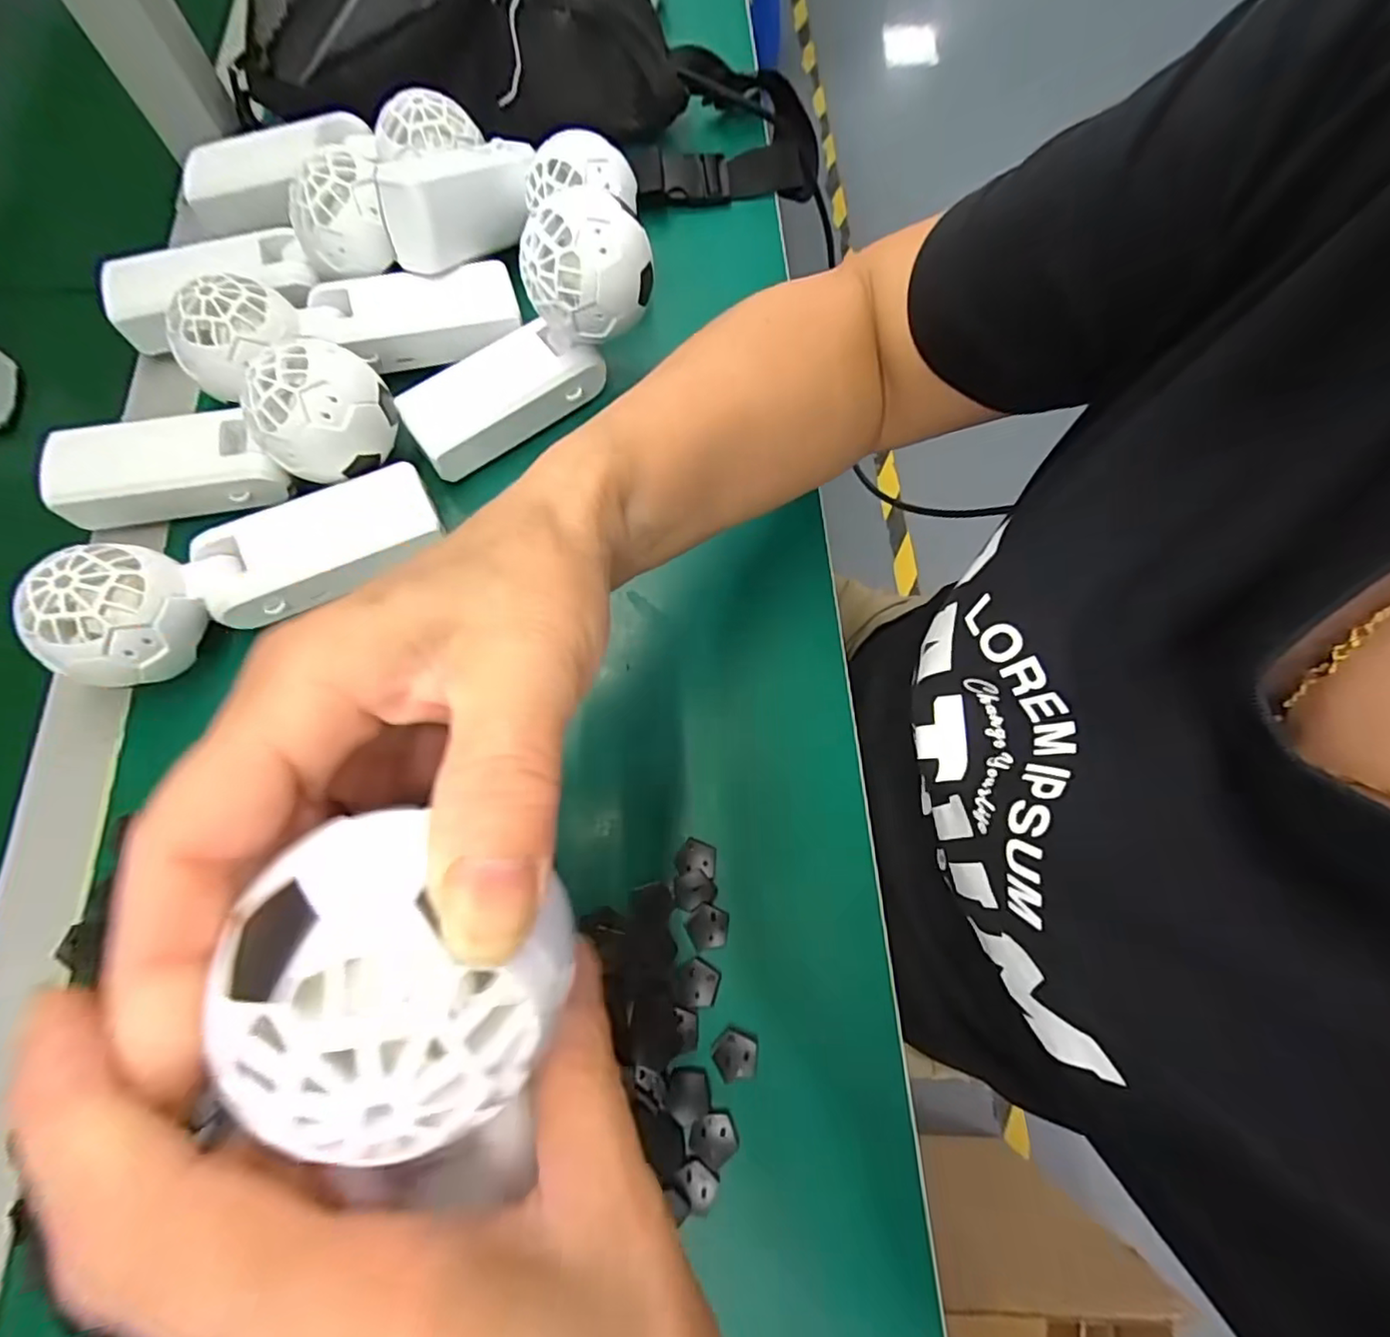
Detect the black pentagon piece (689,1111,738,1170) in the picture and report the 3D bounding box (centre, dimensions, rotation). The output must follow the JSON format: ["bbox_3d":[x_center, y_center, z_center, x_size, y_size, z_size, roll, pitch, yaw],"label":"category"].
[{"bbox_3d":[0.008,0.187,0.243,0.018,0.004,0.018,-39,76,-13],"label":"black pentagon piece"}]

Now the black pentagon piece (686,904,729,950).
[{"bbox_3d":[0.006,0.113,0.267,0.017,0.004,0.018,25,73,7],"label":"black pentagon piece"}]

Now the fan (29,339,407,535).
[{"bbox_3d":[-0.232,-0.109,0.298,0.167,0.049,0.050,-11,71,10],"label":"fan"}]

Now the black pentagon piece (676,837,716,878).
[{"bbox_3d":[0.001,0.086,0.280,0.018,0.006,0.016,5,71,1],"label":"black pentagon piece"}]

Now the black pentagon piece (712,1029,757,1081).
[{"bbox_3d":[0.017,0.160,0.252,0.017,0.004,0.017,22,73,7],"label":"black pentagon piece"}]

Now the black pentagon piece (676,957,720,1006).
[{"bbox_3d":[0.001,0.134,0.261,0.018,0.004,0.018,1,71,0],"label":"black pentagon piece"}]

